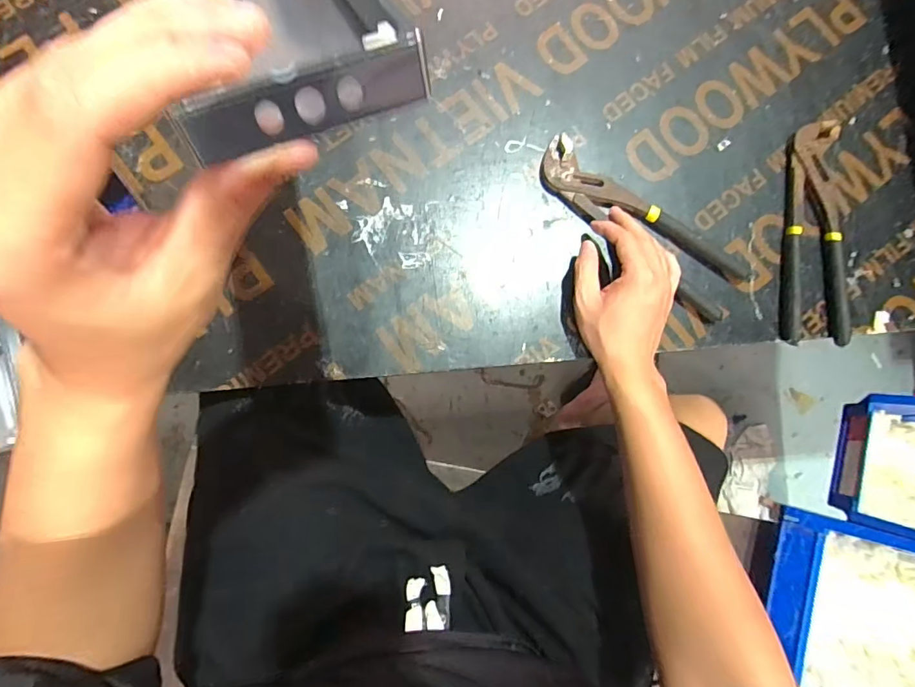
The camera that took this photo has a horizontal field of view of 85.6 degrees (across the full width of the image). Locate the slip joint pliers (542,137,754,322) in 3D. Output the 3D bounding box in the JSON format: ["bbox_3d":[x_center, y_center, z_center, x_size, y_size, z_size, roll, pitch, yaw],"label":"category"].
[{"bbox_3d":[0.182,-0.117,0.499,0.234,0.018,0.069,35,82,1],"label":"slip joint pliers"}]

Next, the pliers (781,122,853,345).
[{"bbox_3d":[0.375,-0.118,0.511,0.067,0.015,0.240,7,82,-2],"label":"pliers"}]

